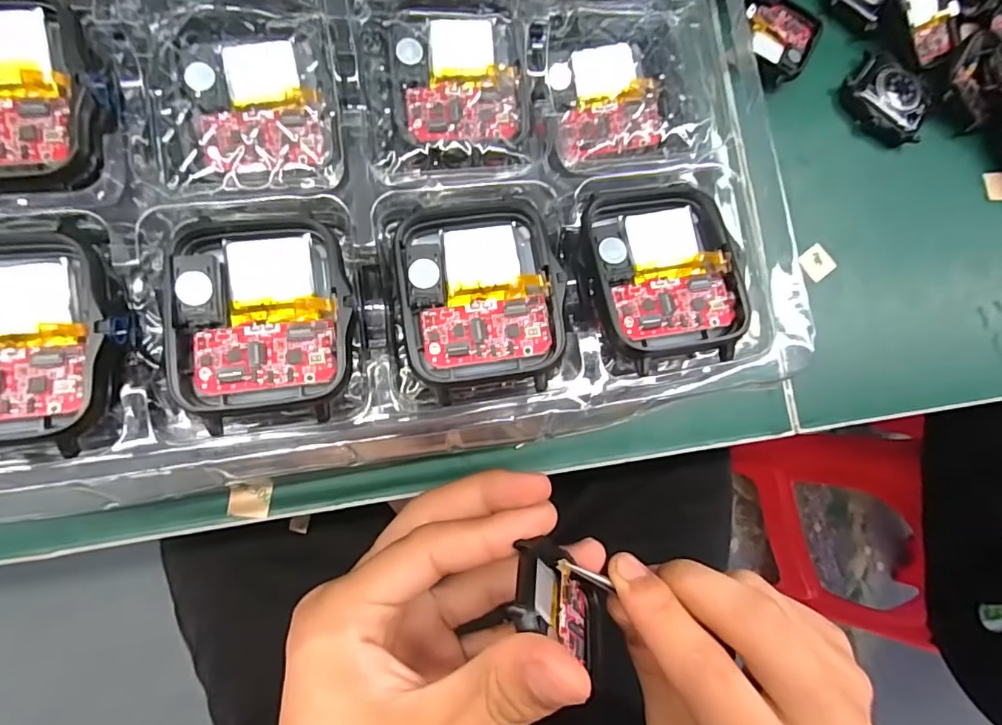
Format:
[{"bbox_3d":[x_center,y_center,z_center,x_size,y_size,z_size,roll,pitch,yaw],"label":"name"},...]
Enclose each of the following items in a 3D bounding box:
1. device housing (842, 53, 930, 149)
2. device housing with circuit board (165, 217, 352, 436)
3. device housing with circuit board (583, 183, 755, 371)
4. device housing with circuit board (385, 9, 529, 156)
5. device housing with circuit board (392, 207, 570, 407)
[{"bbox_3d":[0.197,-0.134,0.269,0.034,0.011,0.047,-37,89,-11],"label":"device housing"},{"bbox_3d":[-0.053,-0.010,0.117,0.037,0.008,0.045,-2,83,-9],"label":"device housing with circuit board"},{"bbox_3d":[0.042,-0.023,0.134,0.037,0.008,0.045,-11,84,-10],"label":"device housing with circuit board"},{"bbox_3d":[-0.011,-0.075,0.142,0.037,0.012,0.042,-3,83,-9],"label":"device housing with circuit board"},{"bbox_3d":[-0.005,-0.016,0.127,0.037,0.007,0.044,-8,83,-9],"label":"device housing with circuit board"}]

